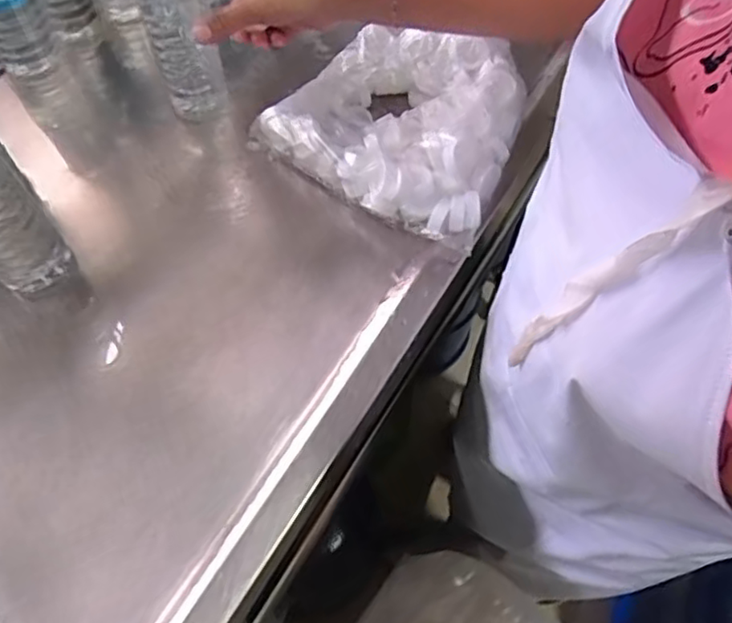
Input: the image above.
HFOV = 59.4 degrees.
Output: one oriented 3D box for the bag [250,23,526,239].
[{"bbox_3d":[0.025,-0.181,0.581,0.219,0.058,0.205,21,64,12],"label":"bag"}]

